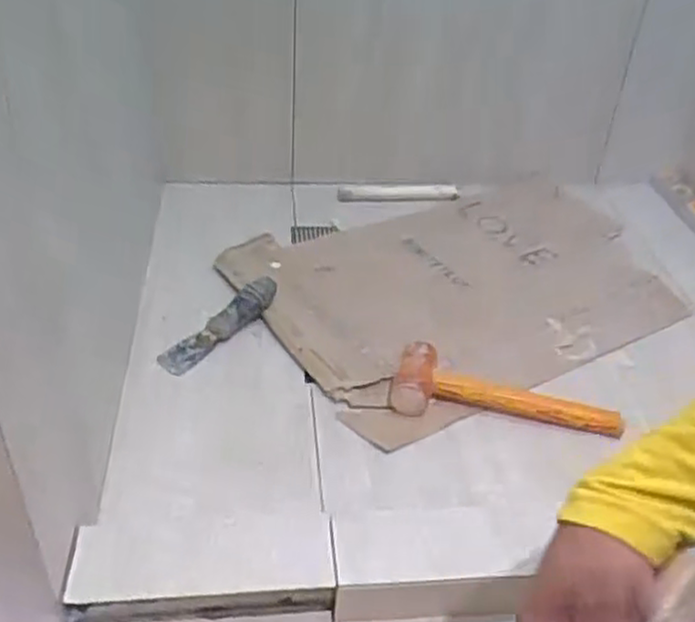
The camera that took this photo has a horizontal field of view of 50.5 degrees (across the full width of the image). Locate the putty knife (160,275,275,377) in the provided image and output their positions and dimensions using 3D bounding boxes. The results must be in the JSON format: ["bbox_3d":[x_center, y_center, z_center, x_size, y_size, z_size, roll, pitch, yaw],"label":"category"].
[{"bbox_3d":[-0.172,0.016,1.008,0.045,0.030,0.199,31,59,31],"label":"putty knife"}]

